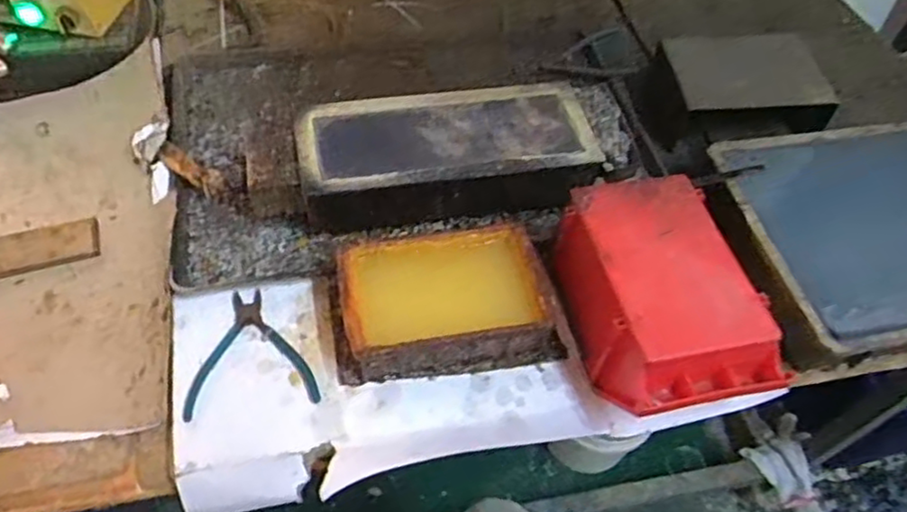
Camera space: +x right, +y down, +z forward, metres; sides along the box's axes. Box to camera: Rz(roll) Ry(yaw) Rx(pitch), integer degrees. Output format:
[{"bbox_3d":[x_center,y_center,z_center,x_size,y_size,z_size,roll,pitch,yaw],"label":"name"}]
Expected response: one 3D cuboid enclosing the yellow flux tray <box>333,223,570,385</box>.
[{"bbox_3d":[-0.008,0.042,0.684,0.231,0.077,0.143,-6,54,-10],"label":"yellow flux tray"}]

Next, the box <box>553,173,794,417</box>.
[{"bbox_3d":[0.201,0.042,0.669,0.151,0.117,0.232,-8,54,-11],"label":"box"}]

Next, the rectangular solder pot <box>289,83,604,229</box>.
[{"bbox_3d":[-0.008,-0.115,0.795,0.335,0.093,0.156,-7,54,-11],"label":"rectangular solder pot"}]

